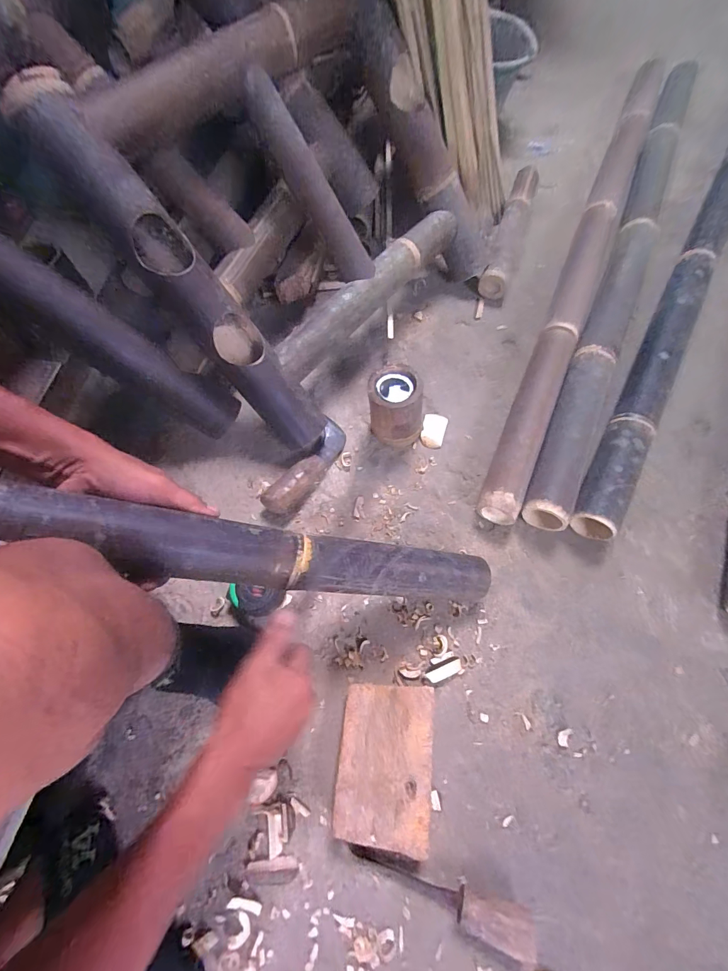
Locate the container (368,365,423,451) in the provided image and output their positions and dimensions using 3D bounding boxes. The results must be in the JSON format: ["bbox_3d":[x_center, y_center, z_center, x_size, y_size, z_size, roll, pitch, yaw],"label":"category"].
[{"bbox_3d":[0.054,-0.128,0.640,0.093,0.125,0.082,14,68,4],"label":"container"}]

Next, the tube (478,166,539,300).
[{"bbox_3d":[0.336,-0.584,0.859,0.069,0.061,0.388,20,69,7],"label":"tube"}]

